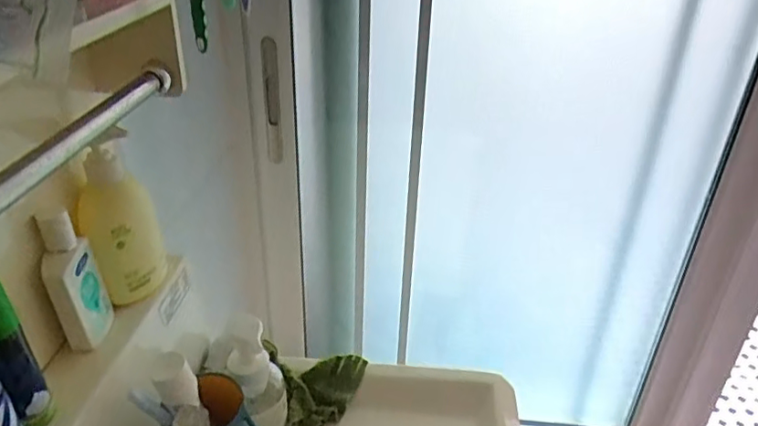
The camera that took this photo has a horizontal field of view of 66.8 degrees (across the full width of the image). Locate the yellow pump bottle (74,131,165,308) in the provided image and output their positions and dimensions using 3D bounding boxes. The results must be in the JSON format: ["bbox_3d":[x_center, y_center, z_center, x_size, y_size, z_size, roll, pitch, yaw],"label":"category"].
[{"bbox_3d":[-0.247,0.003,0.546,0.066,0.168,0.046,-11,33,-21],"label":"yellow pump bottle"}]

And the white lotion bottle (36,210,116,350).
[{"bbox_3d":[-0.265,0.058,0.502,0.025,0.129,0.061,-1,30,-5],"label":"white lotion bottle"}]

